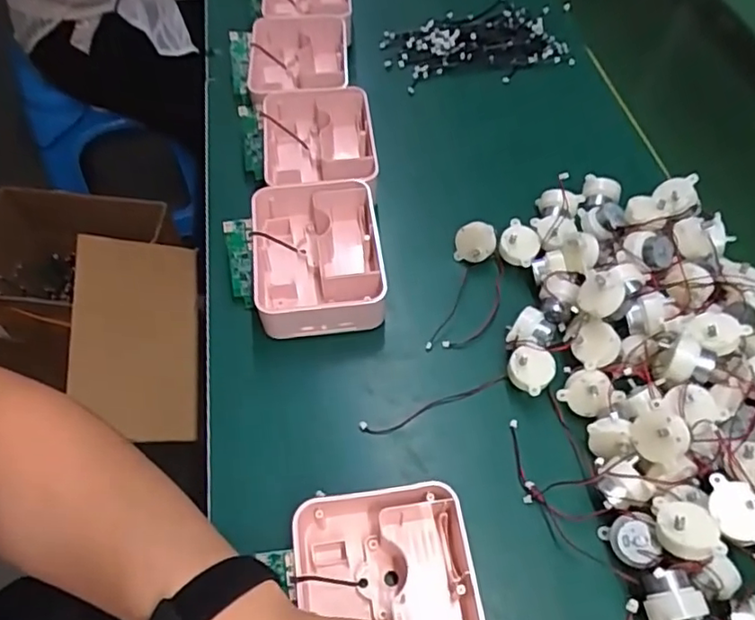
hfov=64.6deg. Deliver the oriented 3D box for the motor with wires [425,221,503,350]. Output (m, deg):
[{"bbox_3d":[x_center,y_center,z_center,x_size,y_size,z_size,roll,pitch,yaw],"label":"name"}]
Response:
[{"bbox_3d":[0.076,-0.018,0.478,0.046,0.036,0.108,15,56,8],"label":"motor with wires"}]

